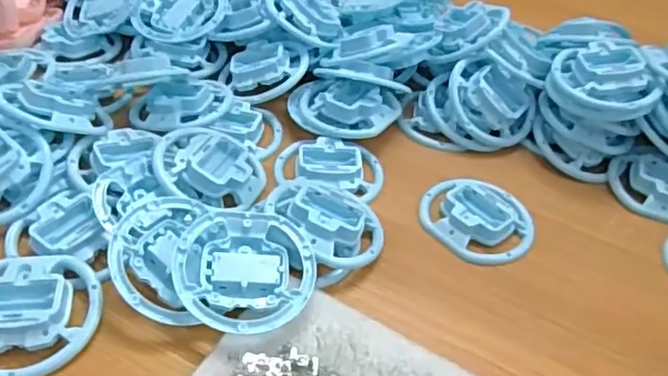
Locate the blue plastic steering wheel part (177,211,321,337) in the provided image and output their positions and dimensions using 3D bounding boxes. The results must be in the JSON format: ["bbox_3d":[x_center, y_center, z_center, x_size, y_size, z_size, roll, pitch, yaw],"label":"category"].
[{"bbox_3d":[-0.067,0.063,0.479,0.103,0.026,0.098,4,43,-4],"label":"blue plastic steering wheel part"}]

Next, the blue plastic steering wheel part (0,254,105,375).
[{"bbox_3d":[-0.223,0.086,0.453,0.099,0.030,0.102,4,43,-4],"label":"blue plastic steering wheel part"}]

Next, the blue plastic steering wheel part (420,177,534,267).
[{"bbox_3d":[0.131,0.026,0.576,0.103,0.021,0.084,32,49,24],"label":"blue plastic steering wheel part"}]

